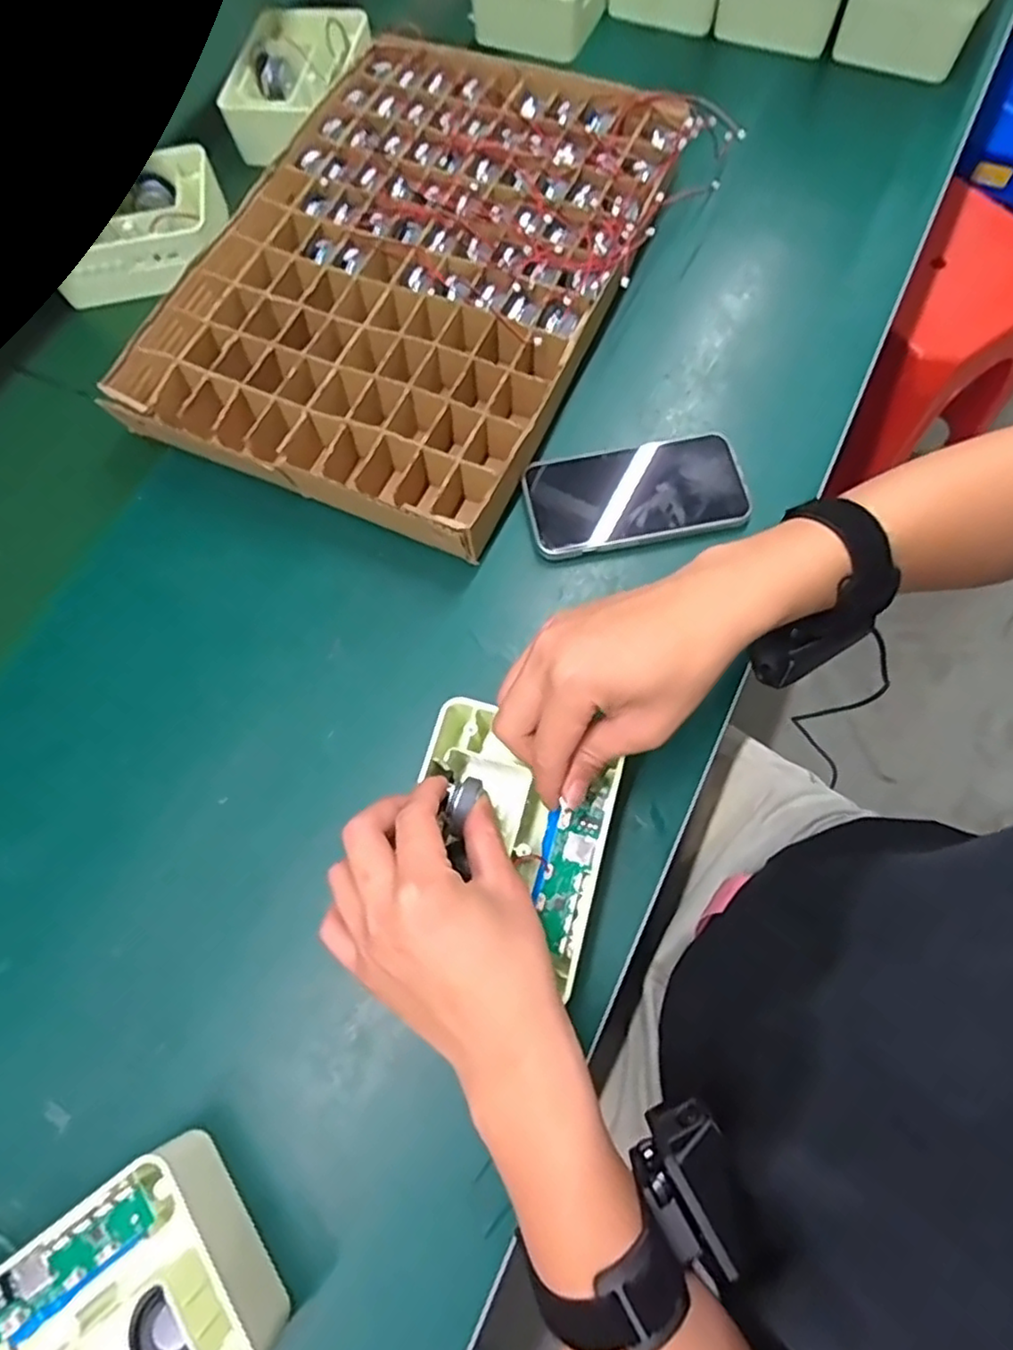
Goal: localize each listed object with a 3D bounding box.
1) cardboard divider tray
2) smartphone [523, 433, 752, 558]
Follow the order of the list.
[{"bbox_3d":[-0.065,-0.308,0.516,0.301,0.049,0.423,22,73,10],"label":"cardboard divider tray"},{"bbox_3d":[0.089,-0.124,0.463,0.147,0.011,0.076,-10,71,-1],"label":"smartphone"}]

